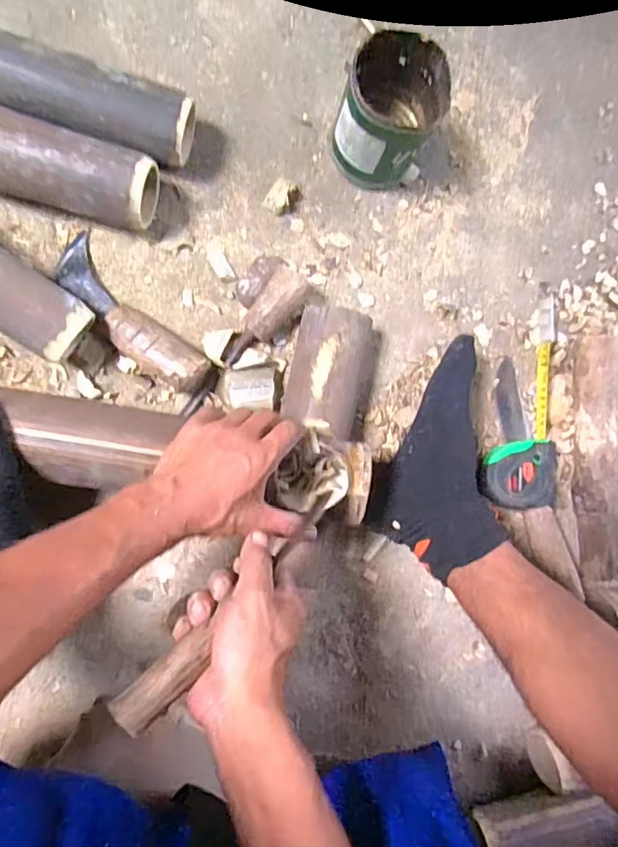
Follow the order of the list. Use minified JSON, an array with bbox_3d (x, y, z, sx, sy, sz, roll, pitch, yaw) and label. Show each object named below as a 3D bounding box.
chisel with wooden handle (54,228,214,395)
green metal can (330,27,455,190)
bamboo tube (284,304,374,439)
[{"bbox_3d":[-0.187,-0.109,0.542,0.199,0.045,0.057,45,83,-7],"label":"chisel with wooden handle"},{"bbox_3d":[0.082,-0.320,0.554,0.094,0.125,0.103,0,89,-10],"label":"green metal can"},{"bbox_3d":[0.019,-0.054,0.572,0.081,0.063,0.133,13,87,-9],"label":"bamboo tube"}]

